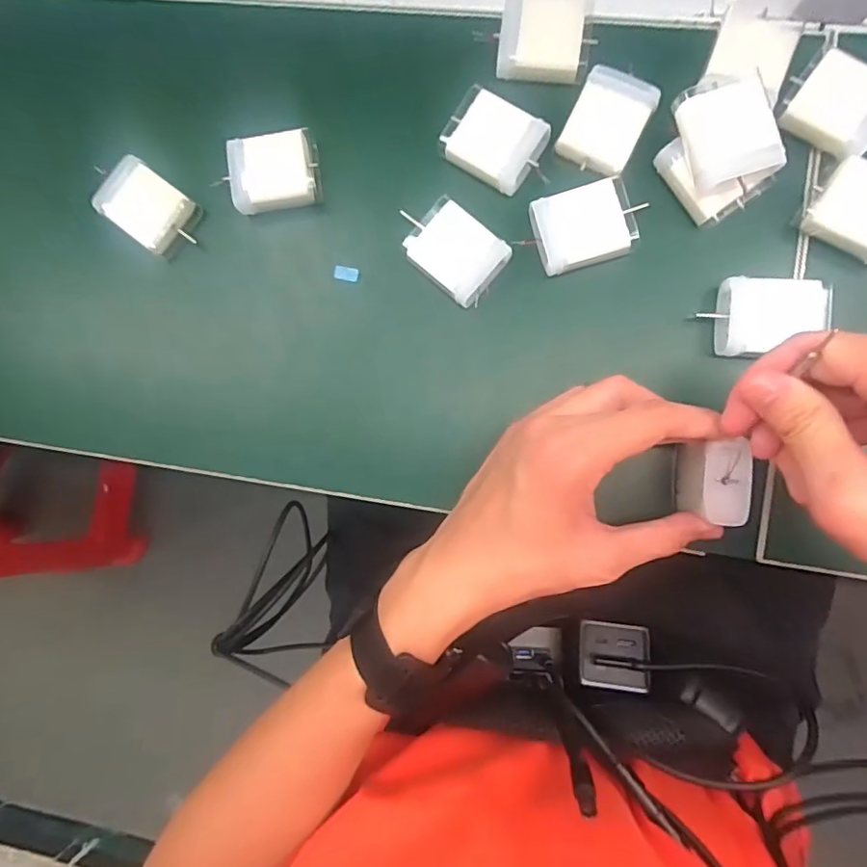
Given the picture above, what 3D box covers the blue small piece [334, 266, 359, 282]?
[{"bbox_3d":[-0.053,-0.097,0.327,0.015,0.004,0.009,10,90,8],"label":"blue small piece"}]

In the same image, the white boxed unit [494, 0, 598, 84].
[{"bbox_3d":[0.064,-0.226,0.308,0.050,0.010,0.045,7,89,8],"label":"white boxed unit"}]

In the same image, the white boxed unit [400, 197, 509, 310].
[{"bbox_3d":[0.010,-0.106,0.314,0.060,0.014,0.041,39,93,7],"label":"white boxed unit"}]

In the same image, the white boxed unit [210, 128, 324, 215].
[{"bbox_3d":[-0.097,-0.156,0.326,0.052,0.021,0.042,-11,87,7],"label":"white boxed unit"}]

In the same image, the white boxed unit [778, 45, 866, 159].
[{"bbox_3d":[0.218,-0.176,0.291,0.047,0.015,0.044,36,93,7],"label":"white boxed unit"}]

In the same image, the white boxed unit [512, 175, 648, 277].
[{"bbox_3d":[0.083,-0.115,0.304,0.057,0.013,0.043,-18,86,7],"label":"white boxed unit"}]

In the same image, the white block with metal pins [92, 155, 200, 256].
[{"bbox_3d":[-0.173,-0.137,0.330,0.054,0.023,0.040,37,93,7],"label":"white block with metal pins"}]

